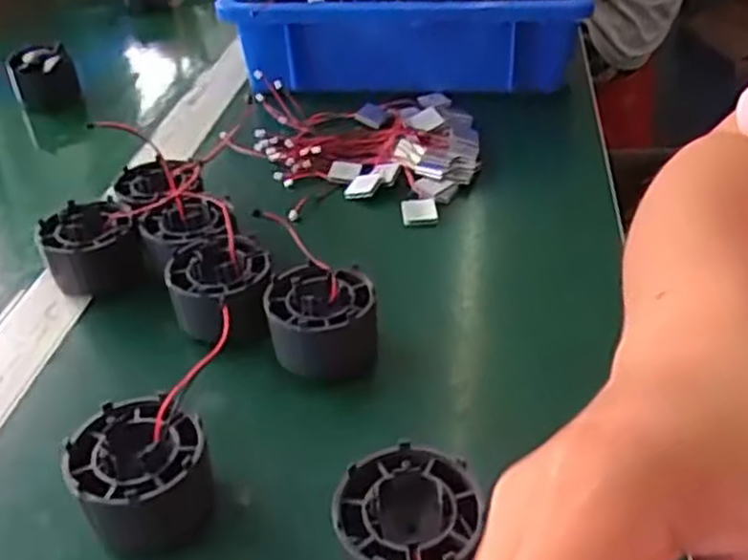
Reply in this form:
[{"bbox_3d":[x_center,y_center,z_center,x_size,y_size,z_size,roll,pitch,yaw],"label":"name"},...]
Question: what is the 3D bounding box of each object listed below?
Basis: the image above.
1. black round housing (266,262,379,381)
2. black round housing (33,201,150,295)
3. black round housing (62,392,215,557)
[{"bbox_3d":[-0.024,0.022,0.367,0.049,0.041,0.050,-2,36,2],"label":"black round housing"},{"bbox_3d":[-0.158,-0.017,0.429,0.050,0.040,0.049,-21,40,-22],"label":"black round housing"},{"bbox_3d":[-0.091,0.077,0.299,0.050,0.039,0.050,-2,36,2],"label":"black round housing"}]

